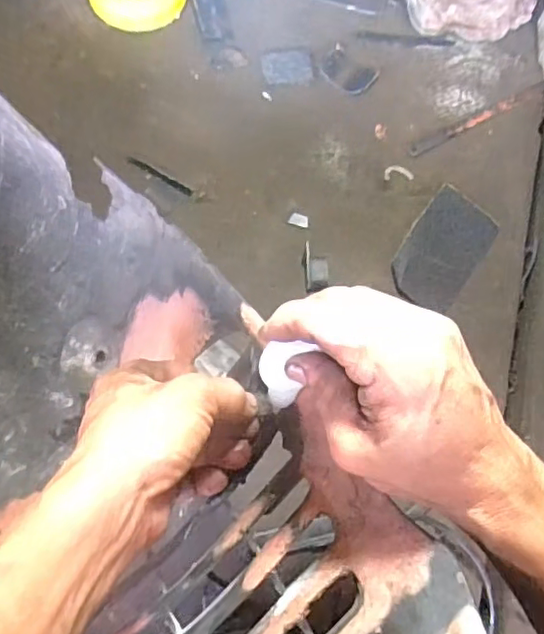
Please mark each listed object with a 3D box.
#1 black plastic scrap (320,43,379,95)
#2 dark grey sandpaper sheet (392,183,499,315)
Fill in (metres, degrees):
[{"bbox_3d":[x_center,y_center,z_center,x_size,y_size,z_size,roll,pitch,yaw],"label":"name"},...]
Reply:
[{"bbox_3d":[0.078,-0.253,0.616,0.056,0.004,0.042,34,74,8],"label":"black plastic scrap"},{"bbox_3d":[0.161,-0.063,0.559,0.067,0.015,0.113,33,74,8],"label":"dark grey sandpaper sheet"}]

